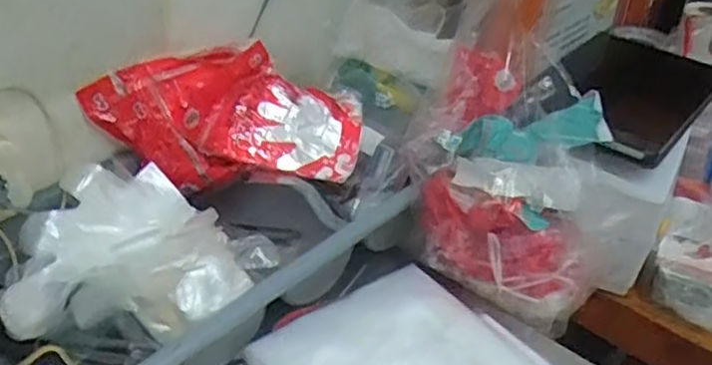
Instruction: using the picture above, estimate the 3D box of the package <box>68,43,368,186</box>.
[{"bbox_3d":[-0.152,-0.080,0.832,0.312,0.060,0.181,11,70,-12],"label":"package"}]

